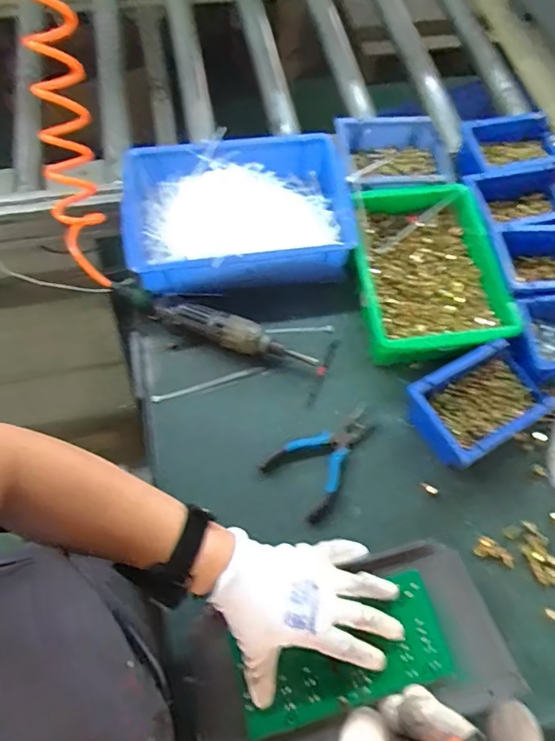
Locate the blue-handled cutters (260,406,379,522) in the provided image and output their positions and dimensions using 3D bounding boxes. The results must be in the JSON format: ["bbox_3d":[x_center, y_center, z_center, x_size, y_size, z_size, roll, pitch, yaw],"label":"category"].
[{"bbox_3d":[0.058,0.100,0.591,0.088,0.009,0.134,42,70,15],"label":"blue-handled cutters"}]

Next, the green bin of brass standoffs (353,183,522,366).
[{"bbox_3d":[0.195,-0.129,0.669,0.184,0.072,0.257,-7,66,-6],"label":"green bin of brass standoffs"}]

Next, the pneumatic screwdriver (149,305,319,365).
[{"bbox_3d":[-0.059,-0.048,0.643,0.226,0.038,0.041,24,67,8],"label":"pneumatic screwdriver"}]

